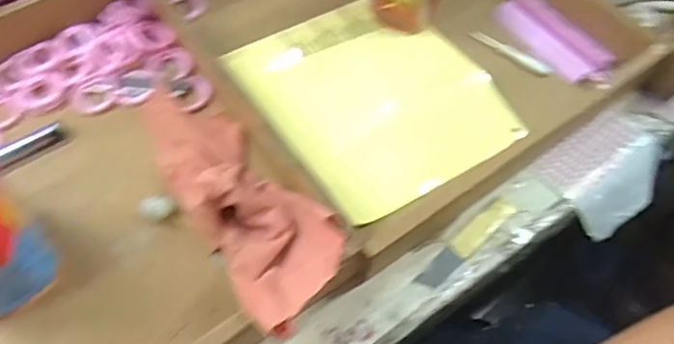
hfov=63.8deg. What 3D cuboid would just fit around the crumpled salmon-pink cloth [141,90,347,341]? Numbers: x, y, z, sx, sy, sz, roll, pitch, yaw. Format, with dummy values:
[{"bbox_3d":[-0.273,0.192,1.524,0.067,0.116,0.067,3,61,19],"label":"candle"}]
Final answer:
[{"bbox_3d":[-0.079,0.014,0.426,0.081,0.039,0.259,-32,51,-18],"label":"crumpled salmon-pink cloth"}]

